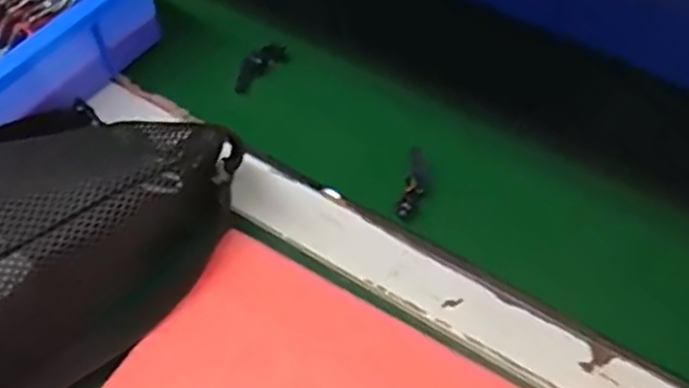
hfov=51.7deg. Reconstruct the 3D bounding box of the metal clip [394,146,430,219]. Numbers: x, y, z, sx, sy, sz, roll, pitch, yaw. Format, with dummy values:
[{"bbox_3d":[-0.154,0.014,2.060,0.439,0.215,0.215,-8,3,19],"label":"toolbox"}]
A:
[{"bbox_3d":[0.047,-0.005,0.470,0.015,0.019,0.050,12,57,11],"label":"metal clip"}]

